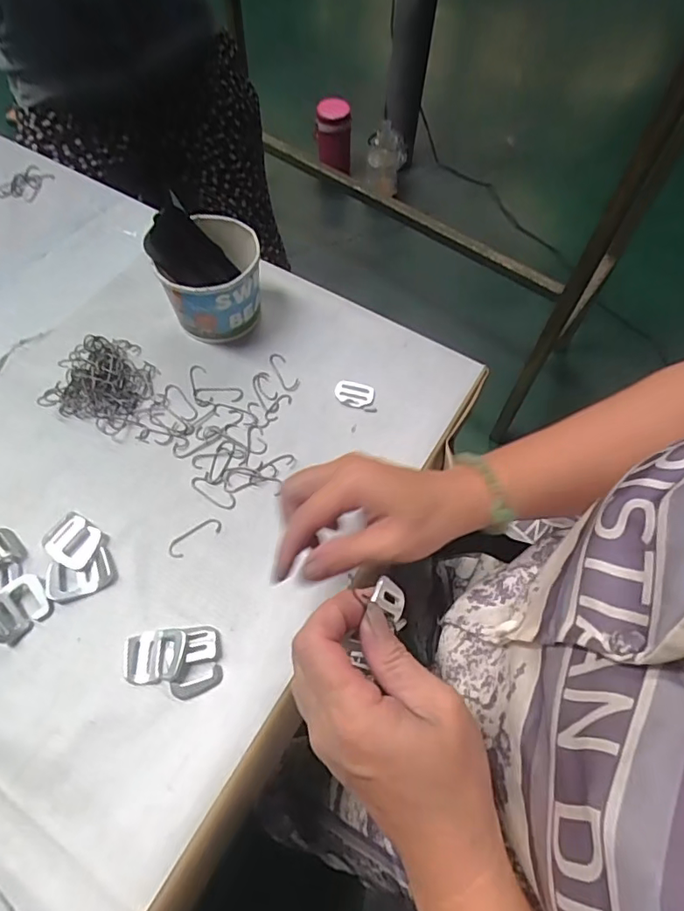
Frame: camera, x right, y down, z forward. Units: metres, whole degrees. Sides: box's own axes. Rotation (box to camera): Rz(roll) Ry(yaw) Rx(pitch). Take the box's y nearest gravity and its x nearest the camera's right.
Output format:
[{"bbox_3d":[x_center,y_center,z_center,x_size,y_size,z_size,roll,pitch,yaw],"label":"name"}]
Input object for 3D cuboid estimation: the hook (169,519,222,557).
[{"bbox_3d":[-0.114,0.064,0.417,0.044,0.004,0.015,-32,68,-18],"label":"hook"}]

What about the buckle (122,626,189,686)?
[{"bbox_3d":[-0.129,0.138,0.371,0.045,0.012,0.034,-4,62,-5],"label":"buckle"}]

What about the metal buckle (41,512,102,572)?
[{"bbox_3d":[-0.205,0.065,0.409,0.041,0.010,0.035,35,66,15],"label":"metal buckle"}]

